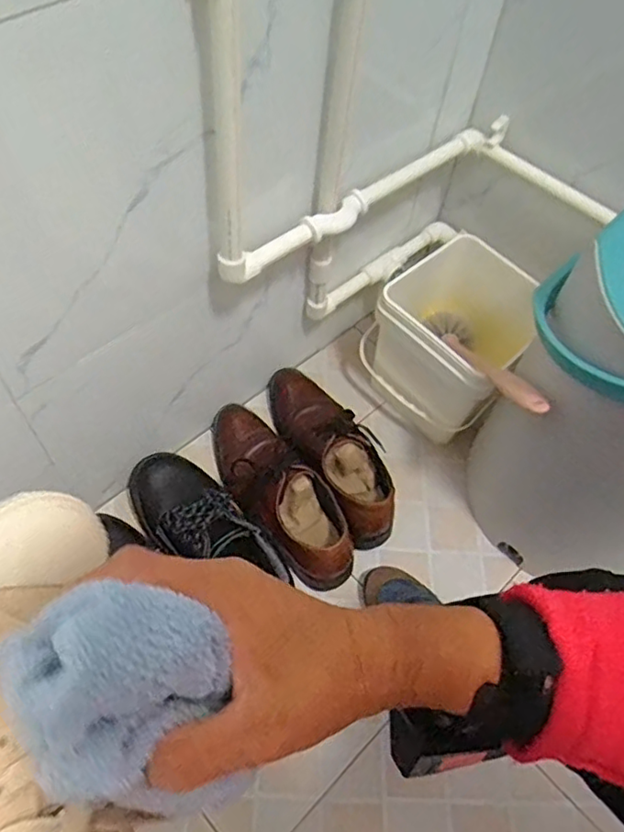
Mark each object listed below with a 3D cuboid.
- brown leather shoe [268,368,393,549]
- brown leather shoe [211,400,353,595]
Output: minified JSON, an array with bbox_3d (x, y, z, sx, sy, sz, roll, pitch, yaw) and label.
[{"bbox_3d":[0.021,0.035,0.835,0.111,0.102,0.286,-22,62,-17],"label":"brown leather shoe"},{"bbox_3d":[-0.048,0.089,0.789,0.106,0.089,0.285,-29,64,-20],"label":"brown leather shoe"}]

